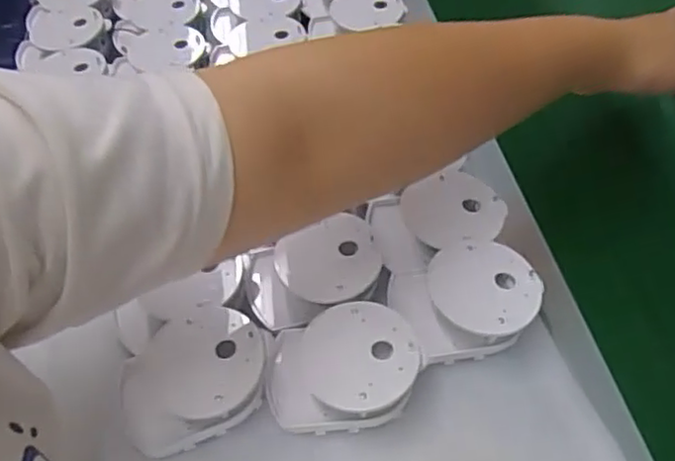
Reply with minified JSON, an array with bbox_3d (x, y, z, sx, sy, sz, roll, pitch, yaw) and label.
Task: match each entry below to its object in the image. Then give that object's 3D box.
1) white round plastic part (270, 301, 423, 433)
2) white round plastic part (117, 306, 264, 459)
[{"bbox_3d":[0.002,0.076,0.357,0.080,0.036,0.061,-3,50,1],"label":"white round plastic part"},{"bbox_3d":[-0.080,0.083,0.359,0.081,0.040,0.062,-18,51,-12],"label":"white round plastic part"}]

